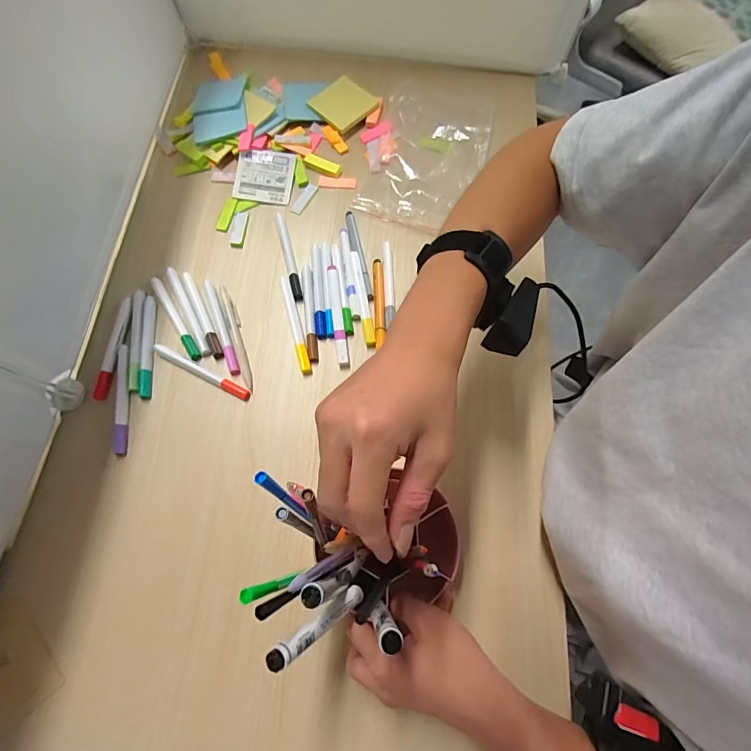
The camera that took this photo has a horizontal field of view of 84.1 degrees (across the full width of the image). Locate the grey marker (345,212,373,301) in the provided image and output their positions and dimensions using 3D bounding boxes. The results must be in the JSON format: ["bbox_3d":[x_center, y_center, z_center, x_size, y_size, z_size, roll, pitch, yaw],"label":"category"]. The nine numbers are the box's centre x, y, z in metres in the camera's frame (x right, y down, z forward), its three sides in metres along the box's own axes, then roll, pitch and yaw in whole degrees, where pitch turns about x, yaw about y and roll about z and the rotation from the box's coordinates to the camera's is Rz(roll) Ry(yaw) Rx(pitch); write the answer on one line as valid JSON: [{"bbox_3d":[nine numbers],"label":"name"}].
[{"bbox_3d":[-0.021,-0.155,0.528,0.014,0.007,0.129,-11,72,-4],"label":"grey marker"}]

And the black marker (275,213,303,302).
[{"bbox_3d":[-0.112,-0.155,0.535,0.013,0.011,0.136,-15,72,-5],"label":"black marker"}]

